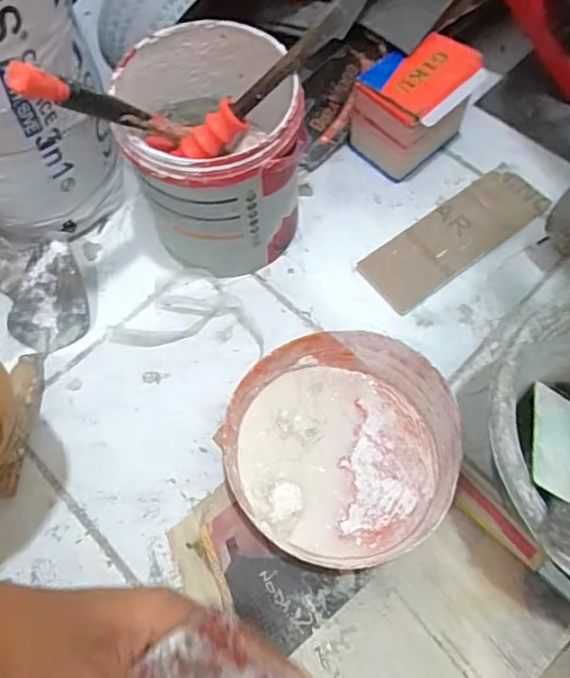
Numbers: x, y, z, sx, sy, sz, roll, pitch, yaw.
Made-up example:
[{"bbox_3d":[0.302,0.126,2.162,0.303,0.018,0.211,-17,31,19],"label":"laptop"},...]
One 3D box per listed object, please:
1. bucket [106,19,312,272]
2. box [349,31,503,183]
[{"bbox_3d":[-0.073,-0.191,0.574,0.163,0.194,0.188,-9,68,-5],"label":"bucket"},{"bbox_3d":[0.150,-0.279,0.653,0.126,0.110,0.105,-40,74,-16],"label":"box"}]

